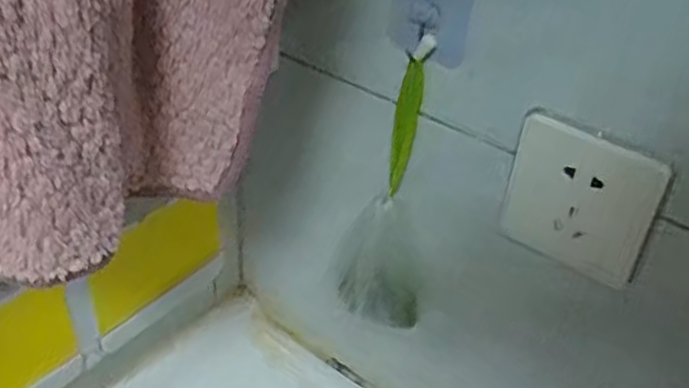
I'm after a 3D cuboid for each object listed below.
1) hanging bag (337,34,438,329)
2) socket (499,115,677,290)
[{"bbox_3d":[0.031,0.004,0.506,0.064,0.226,0.049,3,37,-1],"label":"hanging bag"},{"bbox_3d":[0.138,0.005,0.433,0.089,0.093,0.007,29,43,30],"label":"socket"}]

